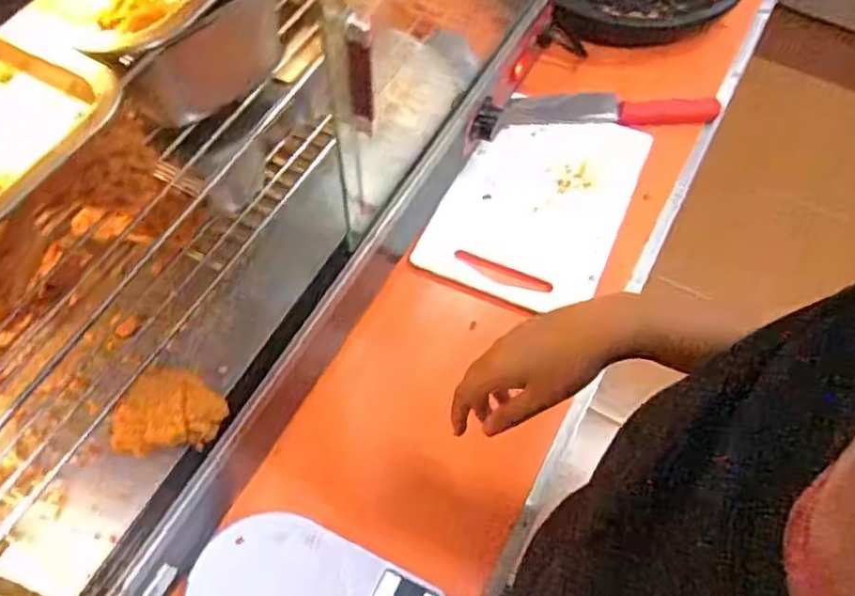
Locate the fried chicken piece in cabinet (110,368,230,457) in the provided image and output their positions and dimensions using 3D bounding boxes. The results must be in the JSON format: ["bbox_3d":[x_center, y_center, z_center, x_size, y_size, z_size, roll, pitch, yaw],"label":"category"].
[{"bbox_3d":[-0.207,0.091,0.564,0.084,0.052,0.068,-3,63,-3],"label":"fried chicken piece in cabinet"}]

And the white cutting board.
[{"bbox_3d":[0.136,-0.122,0.854,0.207,0.015,0.294,23,65,10],"label":"white cutting board"}]

